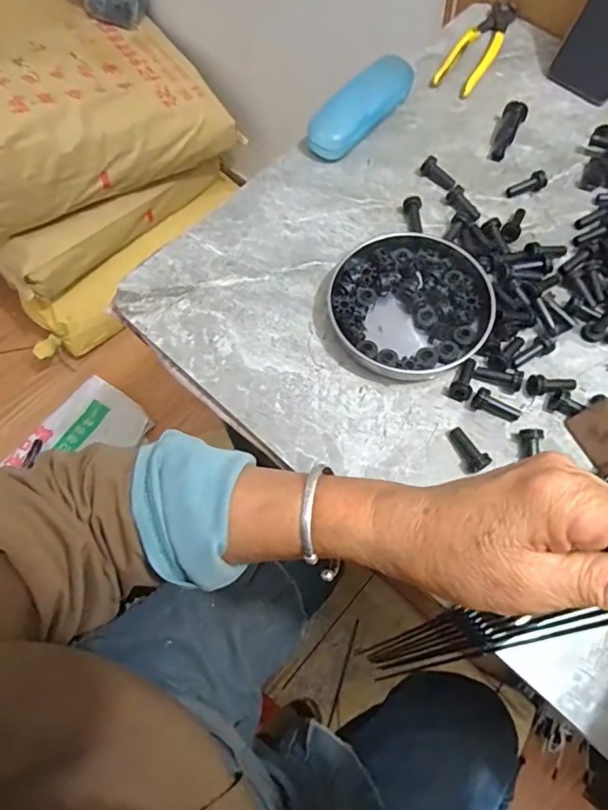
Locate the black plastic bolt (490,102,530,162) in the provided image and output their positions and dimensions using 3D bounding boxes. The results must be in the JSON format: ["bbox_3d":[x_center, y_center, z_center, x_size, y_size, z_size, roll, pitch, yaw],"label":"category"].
[{"bbox_3d":[0.215,-0.287,0.526,0.022,0.018,0.072,21,69,9],"label":"black plastic bolt"}]

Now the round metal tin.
[{"bbox_3d":[0.093,-0.090,0.444,0.134,0.025,0.140,0,67,0],"label":"round metal tin"}]

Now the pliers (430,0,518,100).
[{"bbox_3d":[0.203,-0.415,0.578,0.047,0.013,0.162,30,70,12],"label":"pliers"}]

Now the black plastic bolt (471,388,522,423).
[{"bbox_3d":[0.157,0.002,0.408,0.038,0.015,0.014,31,71,12],"label":"black plastic bolt"}]

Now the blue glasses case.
[{"bbox_3d":[0.059,-0.315,0.530,0.046,0.039,0.143,41,73,16],"label":"blue glasses case"}]

